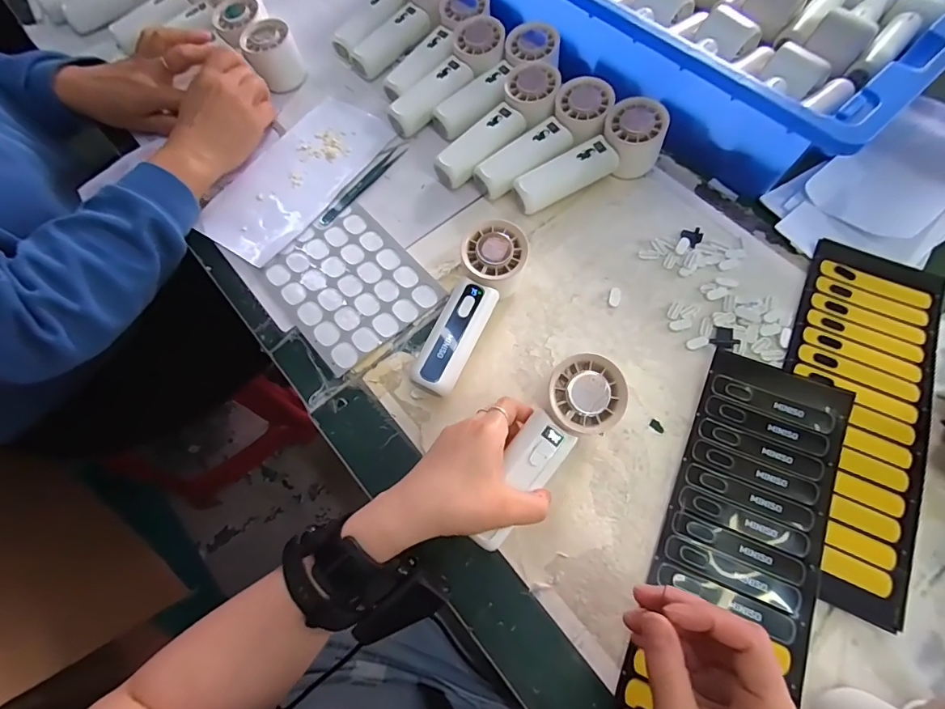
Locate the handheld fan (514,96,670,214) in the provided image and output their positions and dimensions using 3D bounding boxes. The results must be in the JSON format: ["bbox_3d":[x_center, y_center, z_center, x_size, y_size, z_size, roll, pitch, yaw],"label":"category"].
[{"bbox_3d":[0.110,-0.193,0.448,0.154,0.050,0.057,-21,67,-7],"label":"handheld fan"}]

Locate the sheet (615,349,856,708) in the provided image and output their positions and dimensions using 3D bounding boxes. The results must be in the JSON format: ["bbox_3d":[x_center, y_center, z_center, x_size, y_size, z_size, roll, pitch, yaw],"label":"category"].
[{"bbox_3d":[0.192,0.134,0.327,0.104,0.007,0.279,22,71,13],"label":"sheet"}]

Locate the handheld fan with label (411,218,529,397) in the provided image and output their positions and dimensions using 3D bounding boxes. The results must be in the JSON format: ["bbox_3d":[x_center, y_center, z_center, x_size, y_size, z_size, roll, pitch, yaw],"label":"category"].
[{"bbox_3d":[0.001,-0.038,0.398,0.058,0.057,0.157,19,68,10],"label":"handheld fan with label"}]

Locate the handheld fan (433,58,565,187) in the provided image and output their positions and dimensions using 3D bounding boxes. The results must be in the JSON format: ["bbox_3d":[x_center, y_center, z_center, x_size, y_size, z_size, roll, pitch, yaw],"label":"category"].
[{"bbox_3d":[0.032,-0.230,0.473,0.059,0.049,0.153,37,72,17],"label":"handheld fan"}]

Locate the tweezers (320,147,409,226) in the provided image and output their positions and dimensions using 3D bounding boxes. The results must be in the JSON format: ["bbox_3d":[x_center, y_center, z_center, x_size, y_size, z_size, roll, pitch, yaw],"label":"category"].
[{"bbox_3d":[-0.114,-0.180,0.481,0.013,0.004,0.124,33,71,16],"label":"tweezers"}]

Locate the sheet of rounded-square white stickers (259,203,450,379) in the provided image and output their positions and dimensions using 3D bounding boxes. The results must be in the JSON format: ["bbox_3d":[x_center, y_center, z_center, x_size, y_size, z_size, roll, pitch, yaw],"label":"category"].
[{"bbox_3d":[-0.117,-0.069,0.435,0.123,0.004,0.152,-38,70,-14],"label":"sheet of rounded-square white stickers"}]

